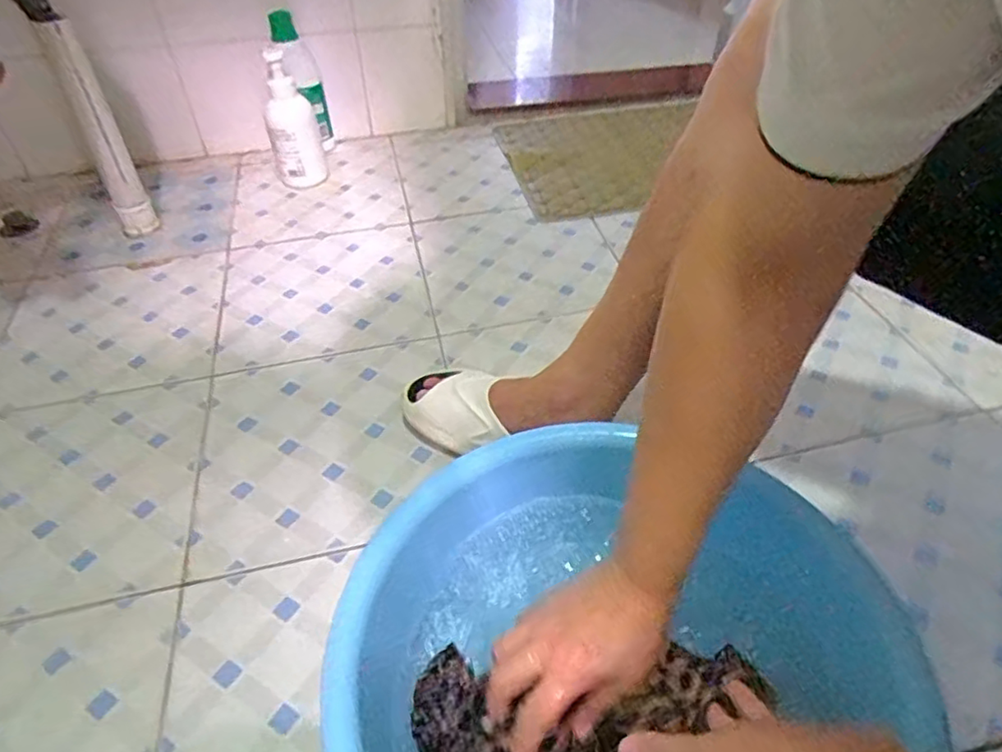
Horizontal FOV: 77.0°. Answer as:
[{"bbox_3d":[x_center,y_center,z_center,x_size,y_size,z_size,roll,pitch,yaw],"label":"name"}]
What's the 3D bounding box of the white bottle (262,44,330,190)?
[{"bbox_3d":[-0.365,-0.445,1.098,0.086,0.216,0.094,-14,45,-12],"label":"white bottle"}]

